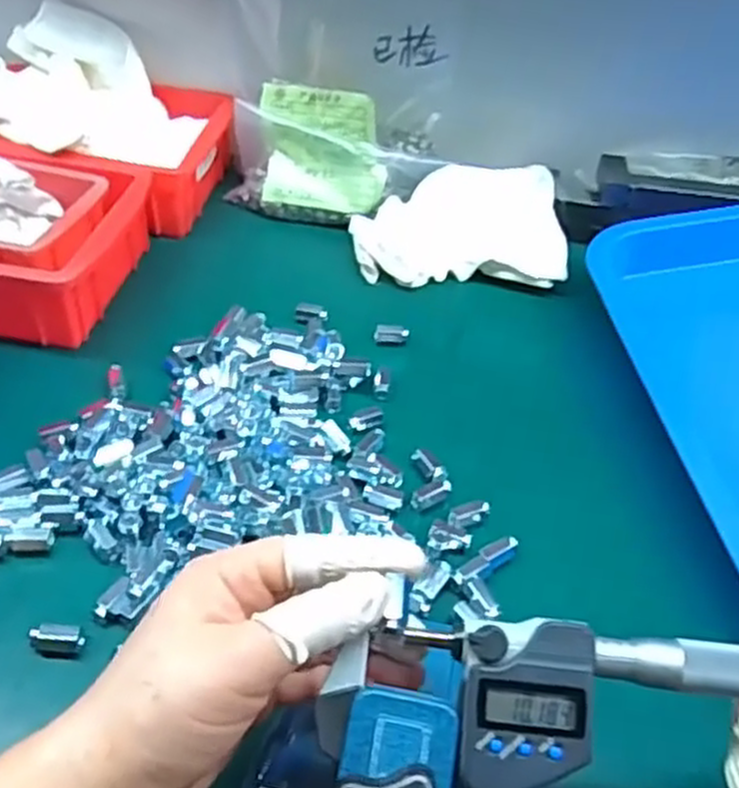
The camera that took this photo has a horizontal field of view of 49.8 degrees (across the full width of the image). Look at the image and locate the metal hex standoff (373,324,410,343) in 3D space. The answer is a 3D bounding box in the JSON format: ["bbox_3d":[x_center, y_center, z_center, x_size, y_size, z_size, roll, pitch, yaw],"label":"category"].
[{"bbox_3d":[0.014,-0.040,0.526,0.022,0.008,0.011,-2,48,-7],"label":"metal hex standoff"}]

